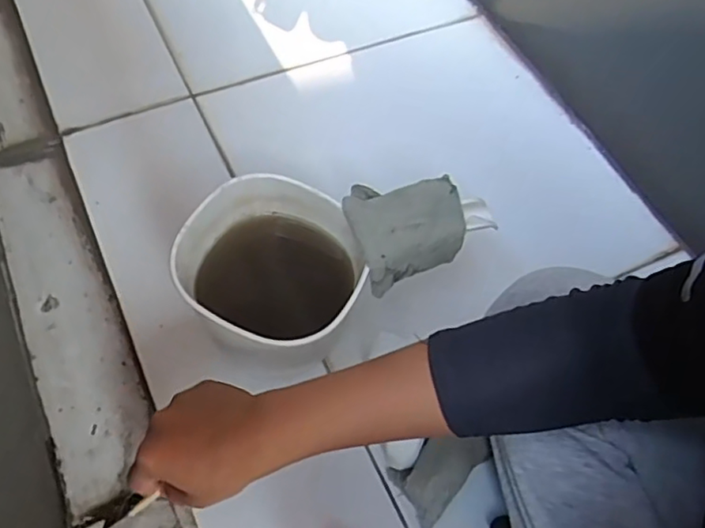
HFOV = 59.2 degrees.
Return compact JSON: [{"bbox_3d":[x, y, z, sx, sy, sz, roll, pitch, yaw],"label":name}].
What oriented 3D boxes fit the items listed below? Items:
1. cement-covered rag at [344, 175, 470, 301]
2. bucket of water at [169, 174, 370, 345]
[{"bbox_3d":[0.045,-0.031,0.524,0.097,0.042,0.086,-21,63,-16],"label":"cement-covered rag"},{"bbox_3d":[-0.063,0.012,0.535,0.147,0.131,0.138,2,60,-3],"label":"bucket of water"}]

